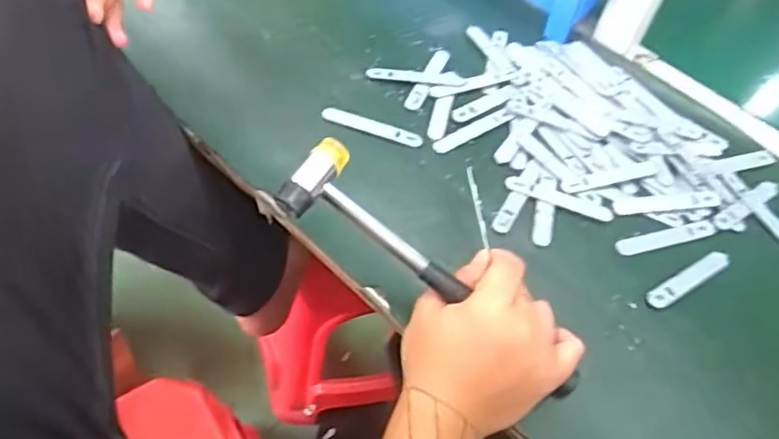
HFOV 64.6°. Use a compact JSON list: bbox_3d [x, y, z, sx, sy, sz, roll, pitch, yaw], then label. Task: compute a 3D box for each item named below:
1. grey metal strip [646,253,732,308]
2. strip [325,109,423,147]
[{"bbox_3d":[0.252,0.050,0.516,0.094,0.006,0.016,-24,62,-23],"label":"grey metal strip"},{"bbox_3d":[-0.017,-0.087,0.577,0.097,0.005,0.015,20,55,6],"label":"strip"}]

